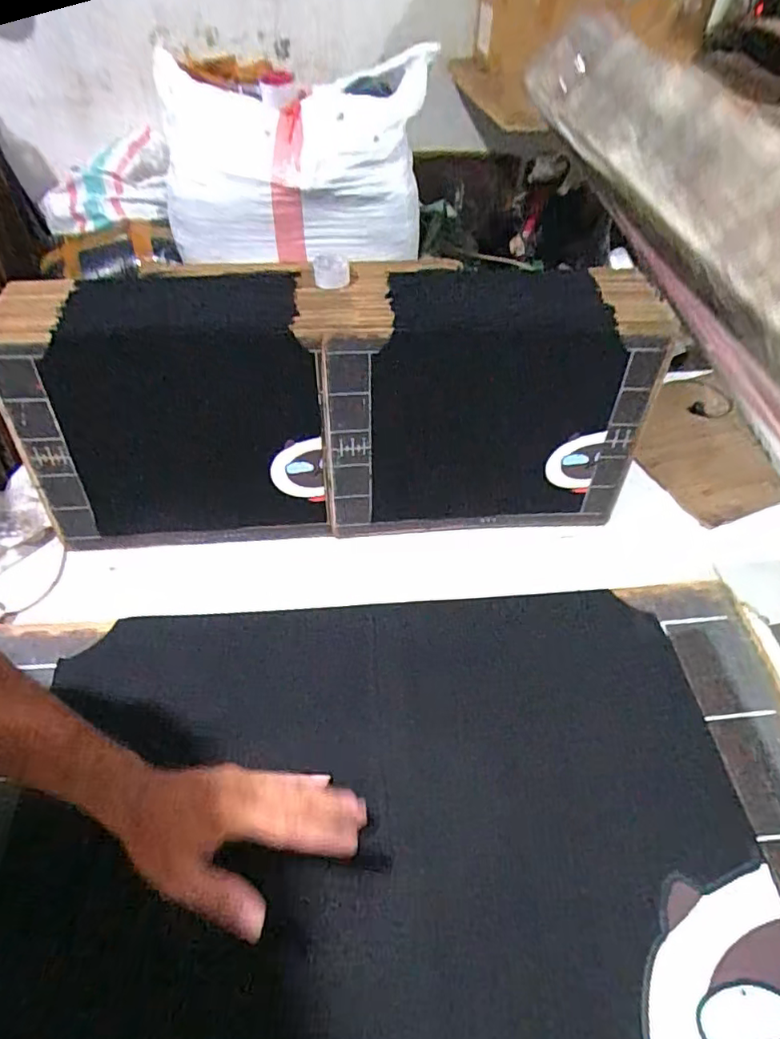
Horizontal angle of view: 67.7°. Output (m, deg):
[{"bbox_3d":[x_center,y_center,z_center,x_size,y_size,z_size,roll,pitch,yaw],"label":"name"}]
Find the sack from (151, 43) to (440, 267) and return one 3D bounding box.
[{"bbox_3d":[-0.242,-0.857,1.385,0.596,0.384,0.424,-4,50,-7],"label":"sack"}]

